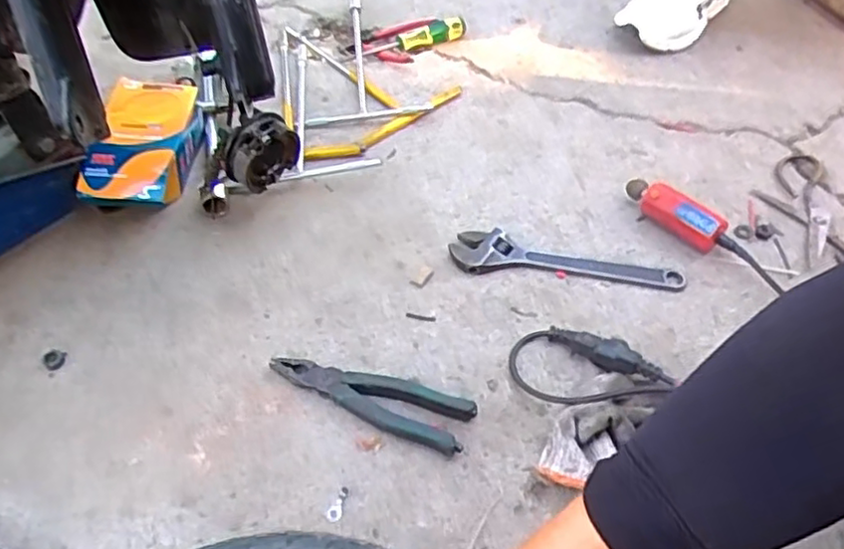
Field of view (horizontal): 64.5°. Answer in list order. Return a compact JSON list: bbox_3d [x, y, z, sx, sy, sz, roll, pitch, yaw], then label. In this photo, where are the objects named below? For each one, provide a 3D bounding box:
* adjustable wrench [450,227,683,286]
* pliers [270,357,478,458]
[{"bbox_3d":[0.156,-0.020,0.727,0.248,0.019,0.050,4,49,2],"label":"adjustable wrench"},{"bbox_3d":[-0.046,0.104,0.606,0.184,0.020,0.061,17,51,14],"label":"pliers"}]

